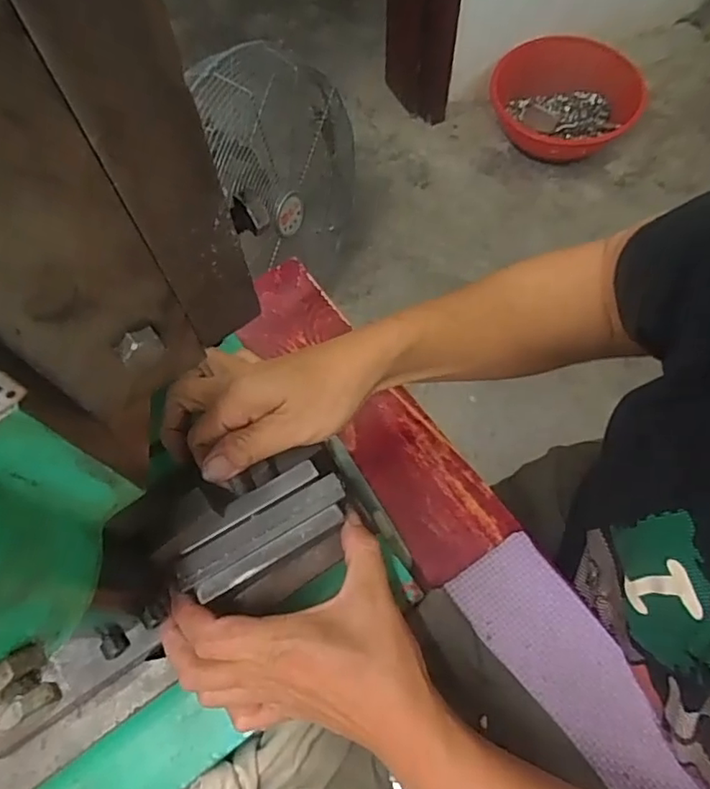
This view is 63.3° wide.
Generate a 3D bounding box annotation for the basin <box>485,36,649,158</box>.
[{"bbox_3d":[0.527,-0.706,1.430,0.289,0.211,0.289,0,66,1],"label":"basin"}]

